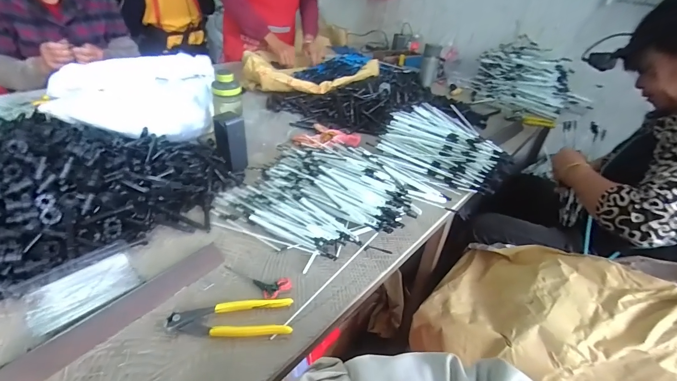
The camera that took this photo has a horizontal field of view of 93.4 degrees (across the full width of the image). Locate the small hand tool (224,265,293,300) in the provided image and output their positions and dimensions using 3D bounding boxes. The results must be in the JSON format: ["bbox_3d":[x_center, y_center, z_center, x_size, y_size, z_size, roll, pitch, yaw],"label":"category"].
[{"bbox_3d":[-0.129,0.141,0.491,0.113,0.006,0.041,12,37,7],"label":"small hand tool"}]

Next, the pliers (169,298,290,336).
[{"bbox_3d":[-0.145,0.172,0.437,0.158,0.013,0.054,2,36,-6],"label":"pliers"}]

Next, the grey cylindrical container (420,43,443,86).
[{"bbox_3d":[0.408,-0.565,1.430,0.068,0.161,0.077,12,36,7],"label":"grey cylindrical container"}]

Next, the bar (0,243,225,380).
[{"bbox_3d":[-0.288,0.160,0.434,0.043,0.011,0.280,29,42,27],"label":"bar"}]

